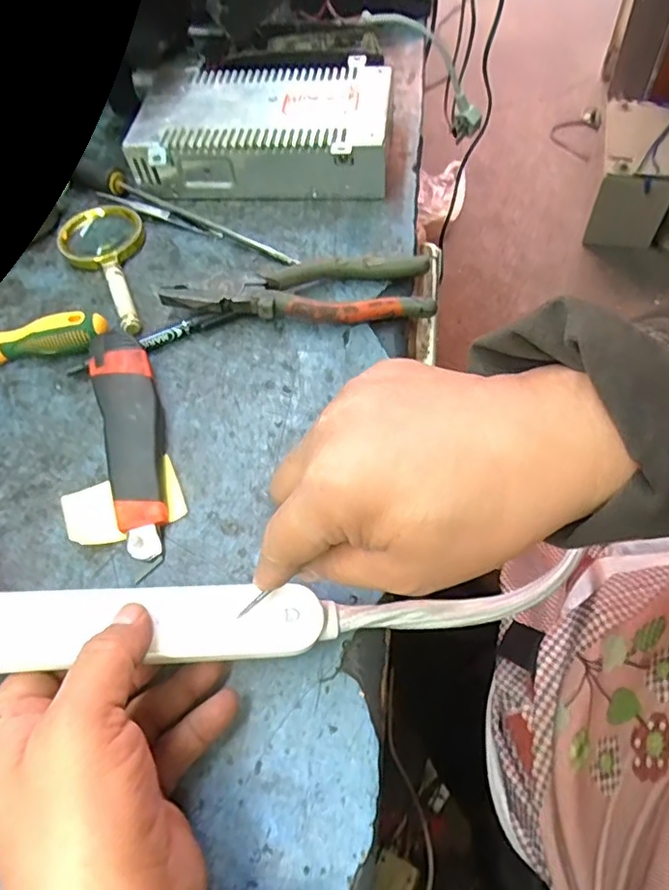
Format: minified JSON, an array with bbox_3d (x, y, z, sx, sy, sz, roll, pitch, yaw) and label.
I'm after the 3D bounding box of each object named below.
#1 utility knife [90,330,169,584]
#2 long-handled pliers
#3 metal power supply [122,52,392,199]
[{"bbox_3d":[-0.124,-0.003,0.363,0.036,0.028,0.159,-17,60,-6],"label":"utility knife"},{"bbox_3d":[-0.026,-0.107,0.420,0.191,0.024,0.052,-7,59,0],"label":"long-handled pliers"},{"bbox_3d":[-0.061,-0.275,0.504,0.212,0.051,0.131,2,60,6],"label":"metal power supply"}]

